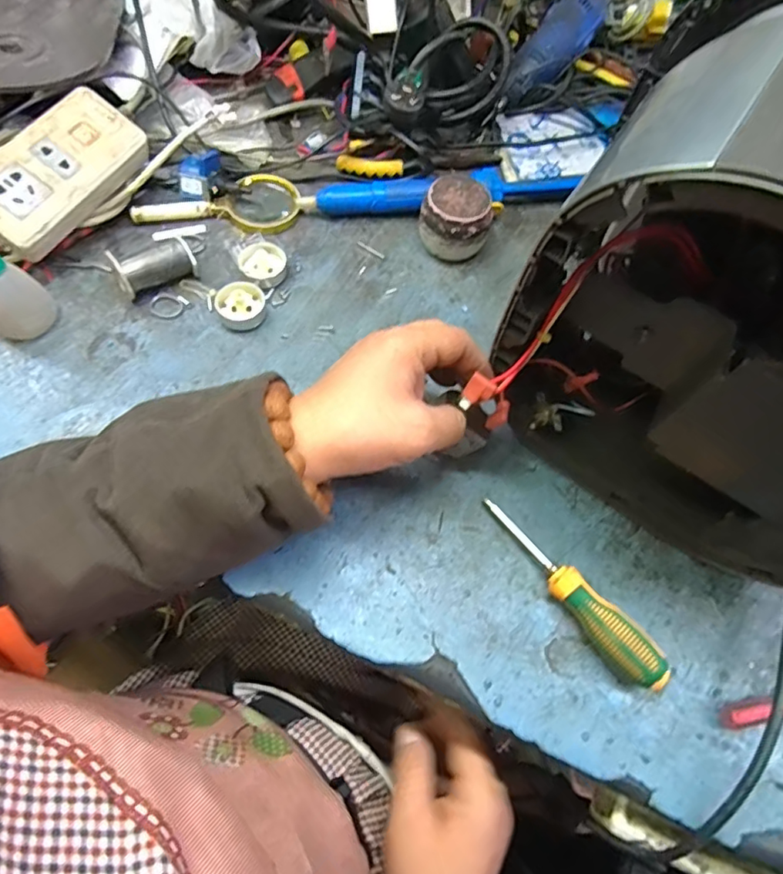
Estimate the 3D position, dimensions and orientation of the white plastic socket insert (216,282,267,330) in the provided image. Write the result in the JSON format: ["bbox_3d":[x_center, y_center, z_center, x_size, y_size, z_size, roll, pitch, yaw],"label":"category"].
[{"bbox_3d":[-0.126,-0.111,0.467,0.039,0.015,0.041,0,69,0],"label":"white plastic socket insert"}]

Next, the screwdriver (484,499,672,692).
[{"bbox_3d":[0.122,0.101,0.374,0.027,0.034,0.152,-34,71,-19],"label":"screwdriver"}]

